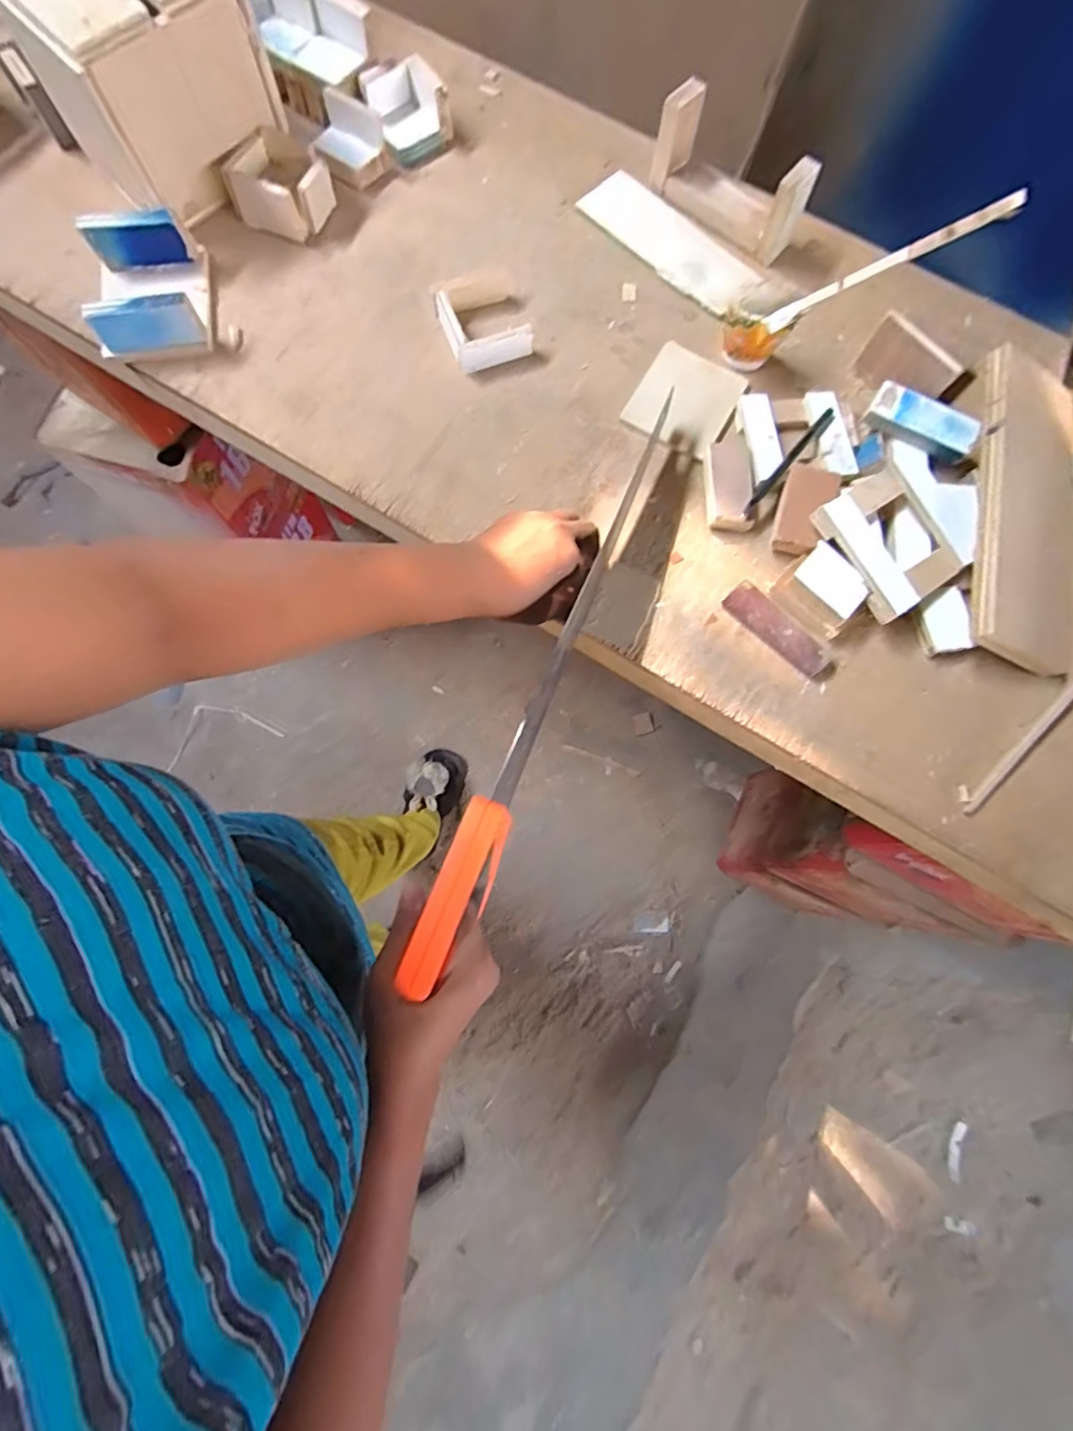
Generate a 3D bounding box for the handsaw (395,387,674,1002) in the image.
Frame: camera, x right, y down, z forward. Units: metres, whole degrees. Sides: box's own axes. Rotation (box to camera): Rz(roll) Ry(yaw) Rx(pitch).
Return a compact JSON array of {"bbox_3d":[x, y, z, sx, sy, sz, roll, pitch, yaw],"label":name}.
[{"bbox_3d":[0.015,-0.025,0.431,0.031,0.072,0.453,16,65,16],"label":"handsaw"}]

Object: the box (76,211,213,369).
[{"bbox_3d":[-0.364,-0.397,0.518,0.102,0.052,0.115,-9,79,-3],"label":"box"}]

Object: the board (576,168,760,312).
[{"bbox_3d":[0.138,-0.487,0.574,0.200,0.006,0.068,44,79,8],"label":"board"}]

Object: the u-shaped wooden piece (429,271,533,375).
[{"bbox_3d":[-0.052,-0.375,0.531,0.075,0.028,0.087,-18,77,-6],"label":"u-shaped wooden piece"}]

